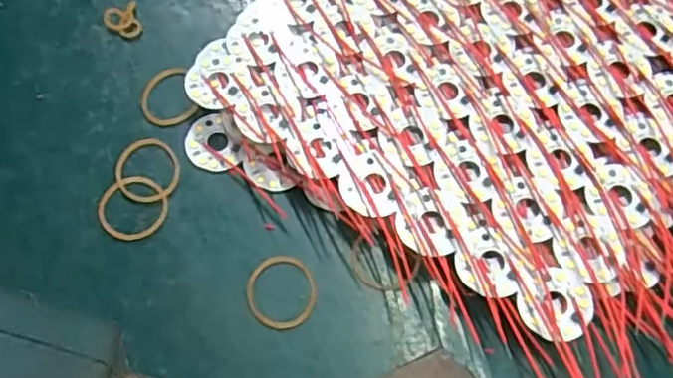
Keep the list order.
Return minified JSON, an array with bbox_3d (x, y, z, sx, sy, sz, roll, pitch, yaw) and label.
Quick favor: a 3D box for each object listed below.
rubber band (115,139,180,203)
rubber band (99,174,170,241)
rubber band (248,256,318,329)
[{"bbox_3d":[-0.092,-0.010,0.319,0.030,0.004,0.033,0,66,0],"label":"rubber band"},{"bbox_3d":[-0.097,0.008,0.311,0.032,0.004,0.031,0,66,0],"label":"rubber band"},{"bbox_3d":[-0.025,0.046,0.299,0.031,0.004,0.034,-13,67,-6],"label":"rubber band"}]

